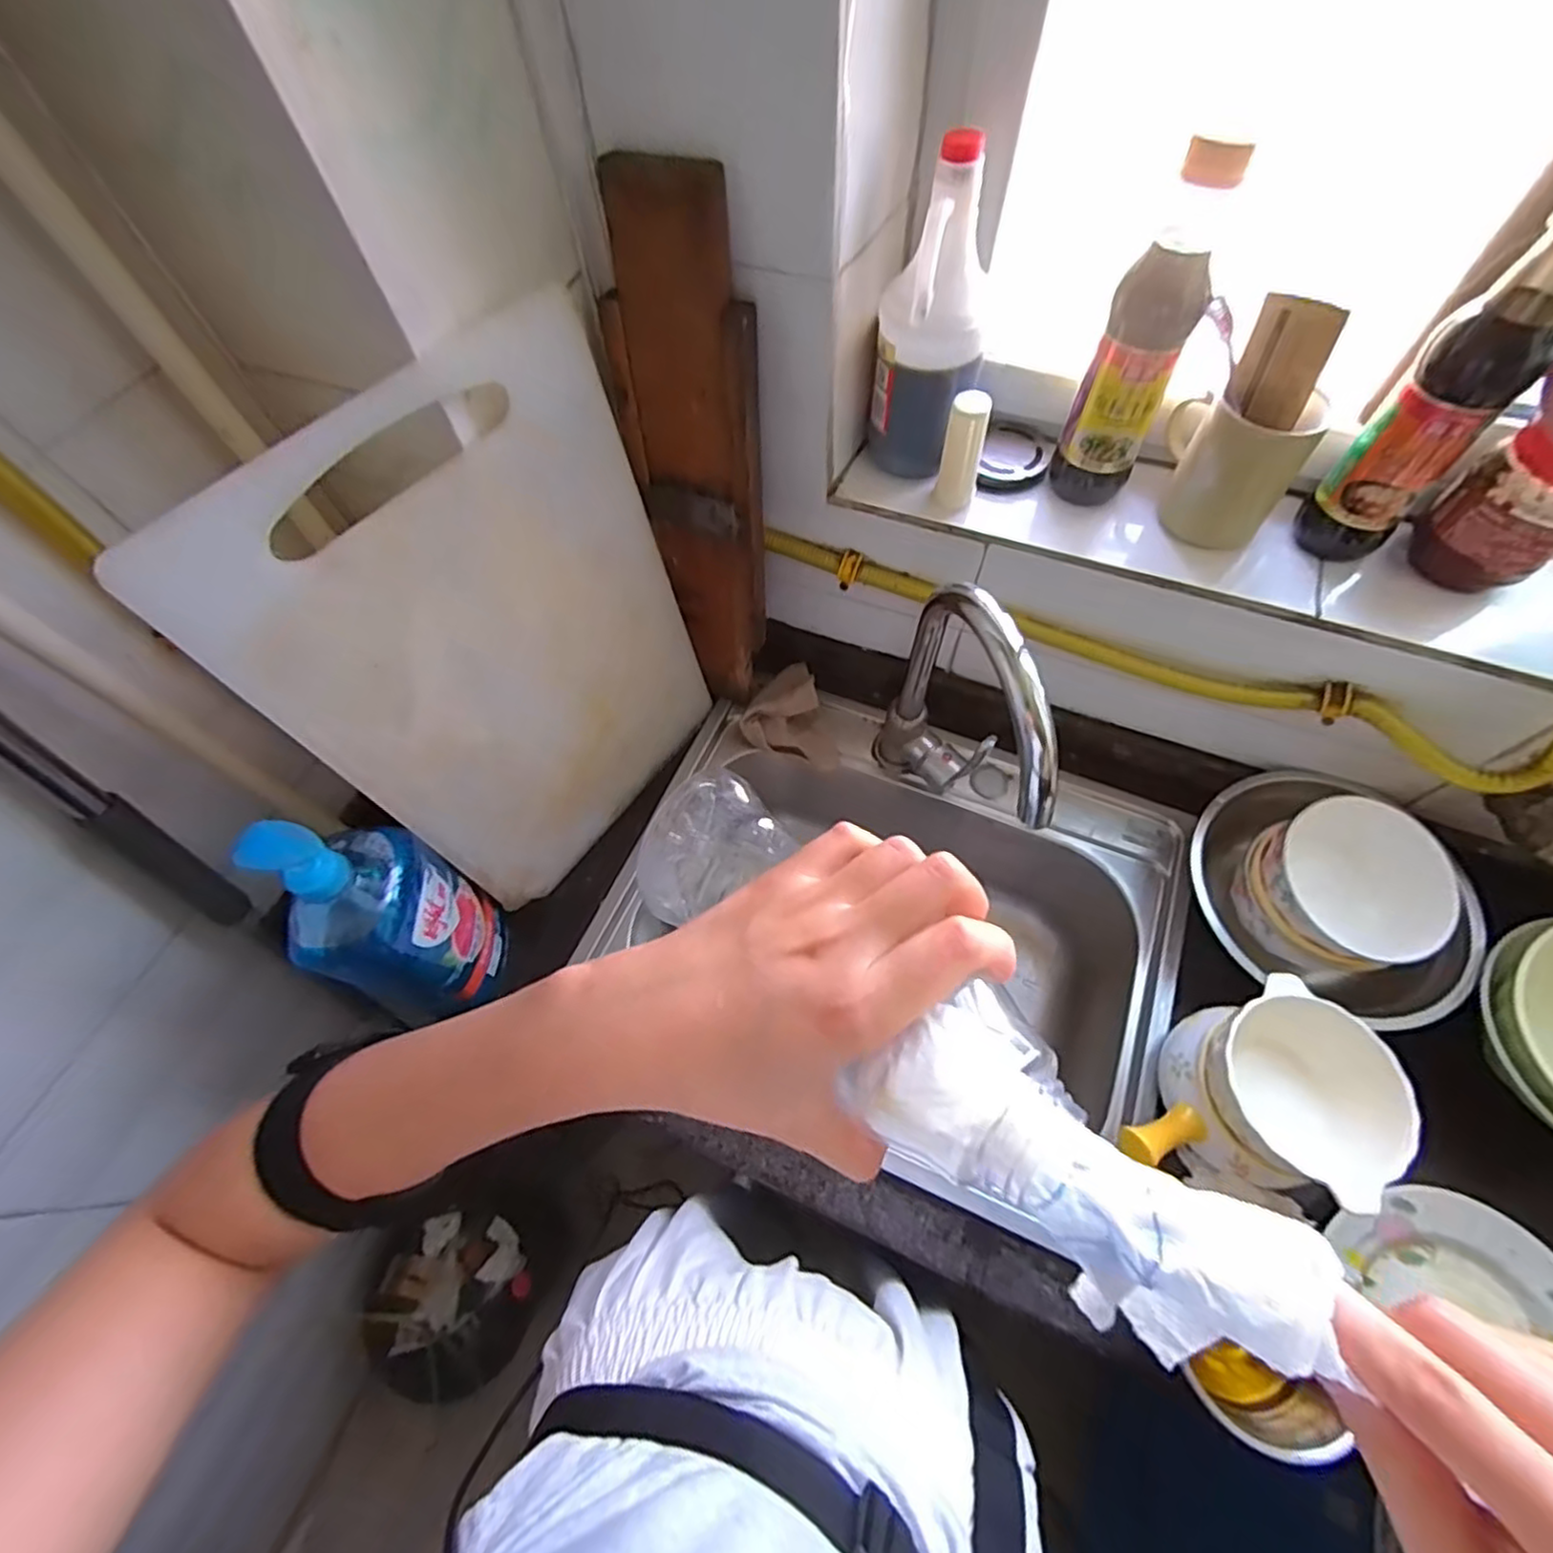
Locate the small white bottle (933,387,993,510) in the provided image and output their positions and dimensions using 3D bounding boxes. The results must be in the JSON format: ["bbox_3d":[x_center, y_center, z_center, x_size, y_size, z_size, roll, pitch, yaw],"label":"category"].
[{"bbox_3d":[0.153,-0.266,0.560,0.032,0.088,0.026,14,64,9],"label":"small white bottle"}]

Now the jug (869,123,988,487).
[{"bbox_3d":[0.123,-0.362,0.532,0.082,0.208,0.105,9,63,7],"label":"jug"}]

